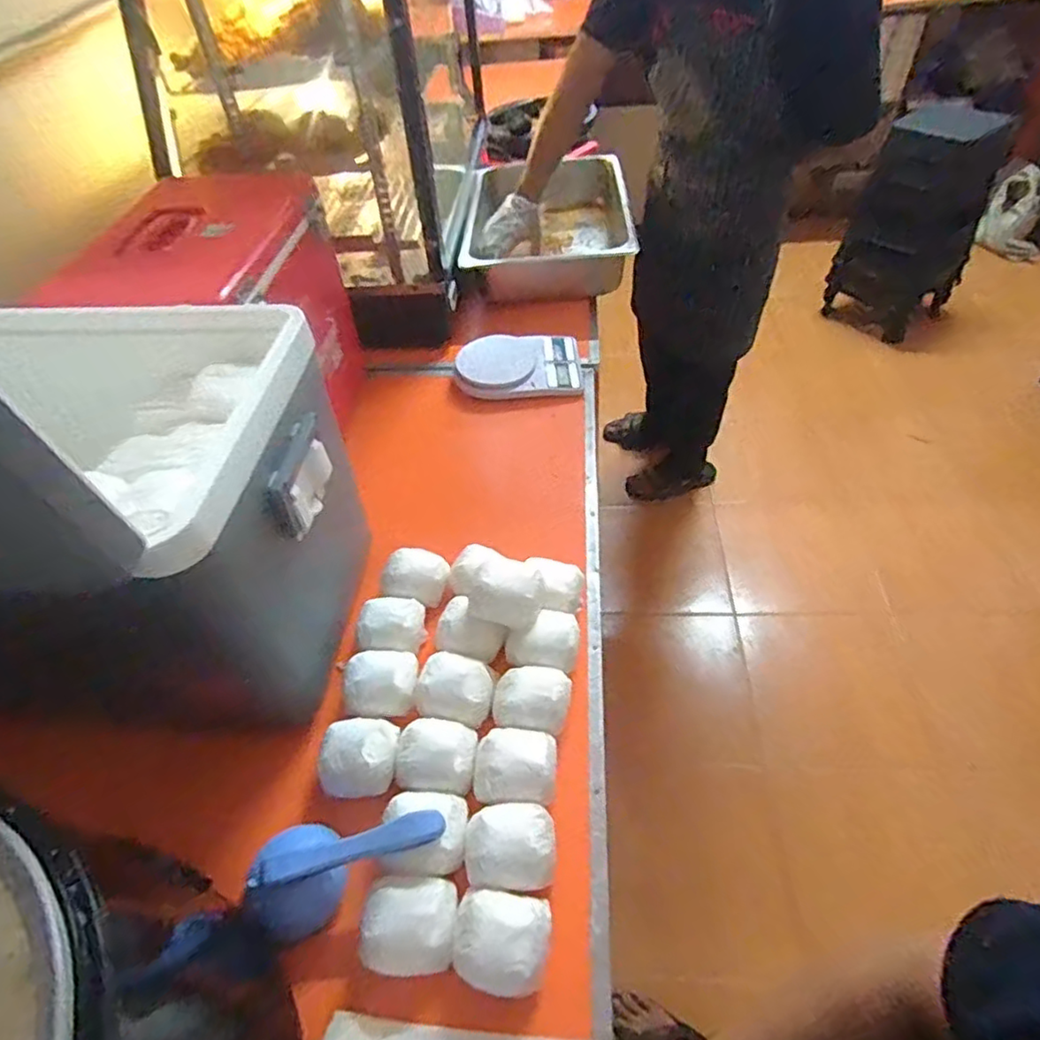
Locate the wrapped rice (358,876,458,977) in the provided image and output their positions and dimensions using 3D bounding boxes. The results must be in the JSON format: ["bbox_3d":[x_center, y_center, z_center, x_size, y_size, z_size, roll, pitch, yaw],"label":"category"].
[{"bbox_3d":[-0.099,0.358,0.558,0.084,0.052,0.073,1,49,6],"label":"wrapped rice"}]

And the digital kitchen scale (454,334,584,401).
[{"bbox_3d":[0.001,-0.272,1.105,0.221,0.036,0.137,2,49,7],"label":"digital kitchen scale"}]

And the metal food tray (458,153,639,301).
[{"bbox_3d":[0.061,-0.623,1.357,0.337,0.121,0.467,-1,49,4],"label":"metal food tray"}]

